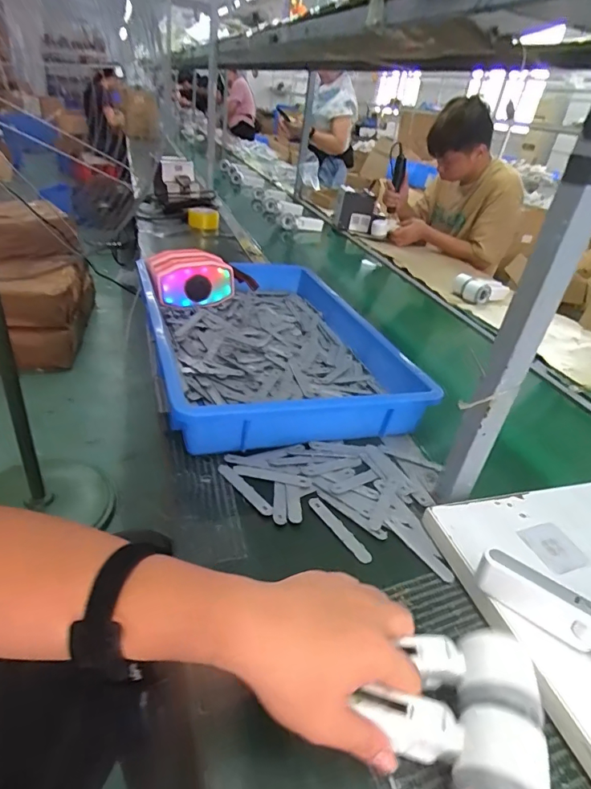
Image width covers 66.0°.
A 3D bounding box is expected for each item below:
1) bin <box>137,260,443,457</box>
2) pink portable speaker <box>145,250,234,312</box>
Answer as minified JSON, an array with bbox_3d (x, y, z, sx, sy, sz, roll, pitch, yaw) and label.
[{"bbox_3d":[-0.052,-0.120,0.810,0.383,0.098,0.576,-4,35,-21],"label":"bin"},{"bbox_3d":[-0.208,-0.233,0.906,0.153,0.080,0.113,-8,36,-26],"label":"pink portable speaker"}]

